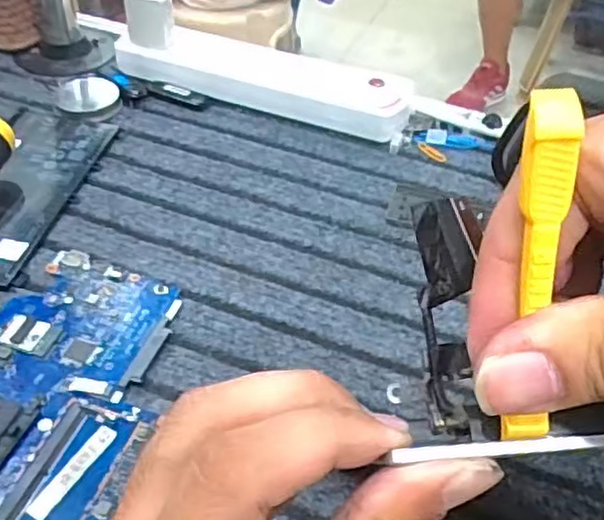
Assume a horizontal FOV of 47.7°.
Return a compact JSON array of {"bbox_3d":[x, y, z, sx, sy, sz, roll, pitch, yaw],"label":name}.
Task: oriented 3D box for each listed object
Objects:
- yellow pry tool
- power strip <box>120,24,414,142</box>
[{"bbox_3d":[0.049,0.004,0.141,0.010,0.077,0.006,-15,26,-26],"label":"yellow pry tool"},{"bbox_3d":[-0.033,-0.165,0.598,0.264,0.038,0.066,16,45,11],"label":"power strip"}]

